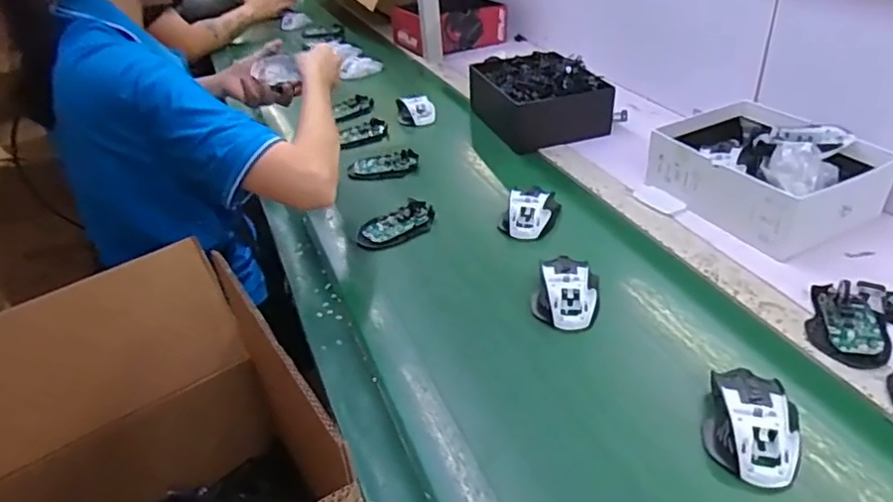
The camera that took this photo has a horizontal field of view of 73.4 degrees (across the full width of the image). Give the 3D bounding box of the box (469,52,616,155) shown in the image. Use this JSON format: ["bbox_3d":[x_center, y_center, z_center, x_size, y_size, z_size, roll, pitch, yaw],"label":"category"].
[{"bbox_3d":[0.158,-0.283,1.081,0.179,0.085,0.235,-16,37,-13],"label":"box"}]

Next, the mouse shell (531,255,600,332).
[{"bbox_3d":[0.137,0.044,0.680,0.071,0.035,0.092,3,37,12],"label":"mouse shell"}]

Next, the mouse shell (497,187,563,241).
[{"bbox_3d":[0.113,-0.054,0.818,0.064,0.037,0.082,13,40,25],"label":"mouse shell"}]

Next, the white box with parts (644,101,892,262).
[{"bbox_3d":[0.426,-0.116,0.817,0.202,0.089,0.258,-21,38,-19],"label":"white box with parts"}]

